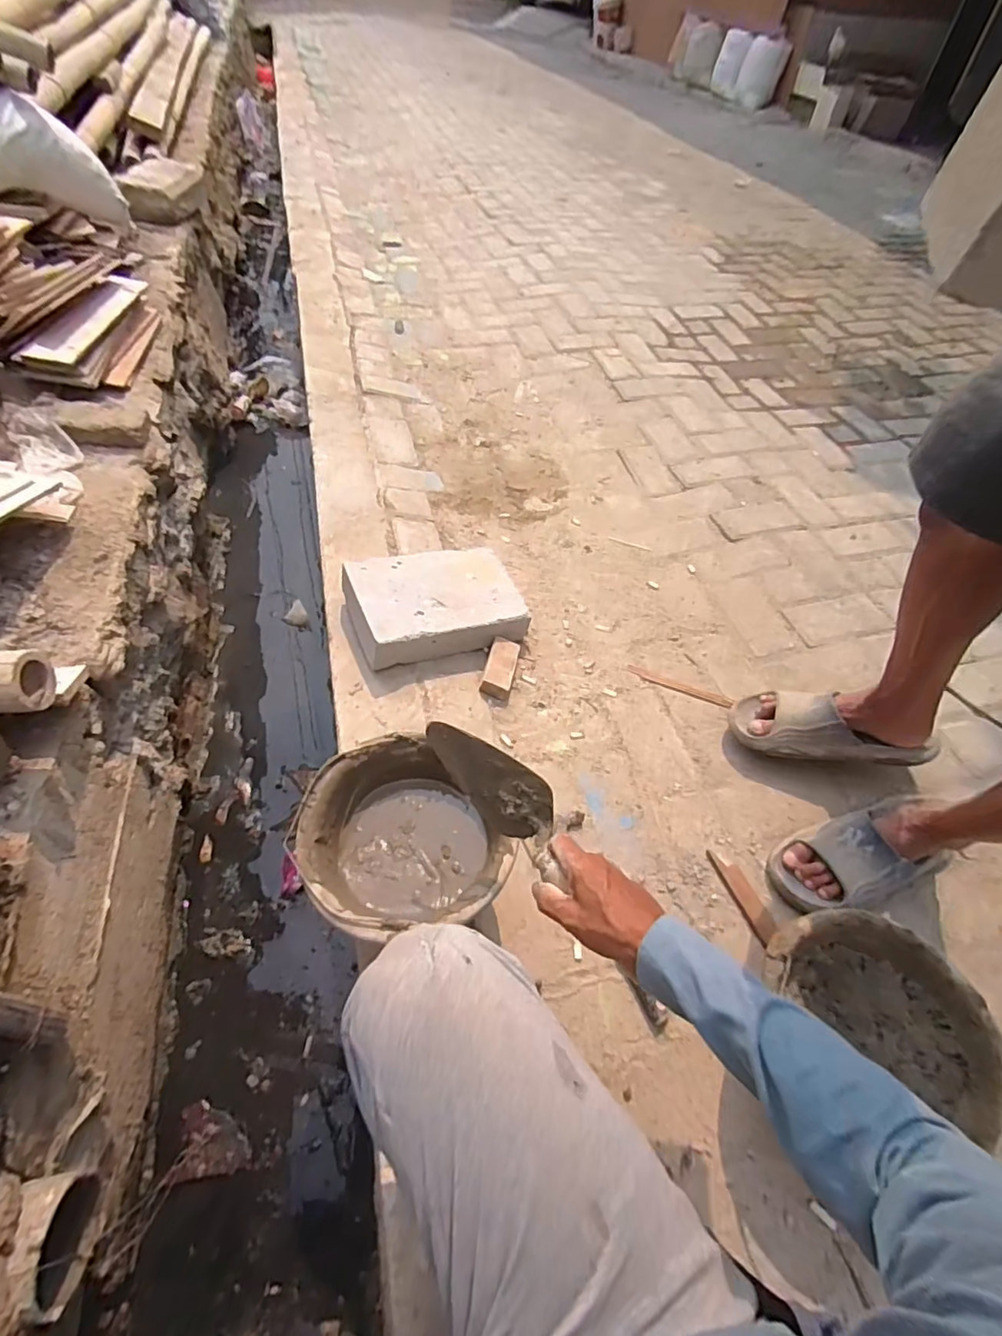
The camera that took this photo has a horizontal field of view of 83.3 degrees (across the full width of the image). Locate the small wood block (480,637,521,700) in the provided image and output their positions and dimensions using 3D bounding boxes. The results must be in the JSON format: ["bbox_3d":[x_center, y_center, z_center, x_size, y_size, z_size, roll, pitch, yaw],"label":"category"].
[{"bbox_3d":[0.001,-0.006,1.034,0.052,0.027,0.132,11,50,3],"label":"small wood block"}]

